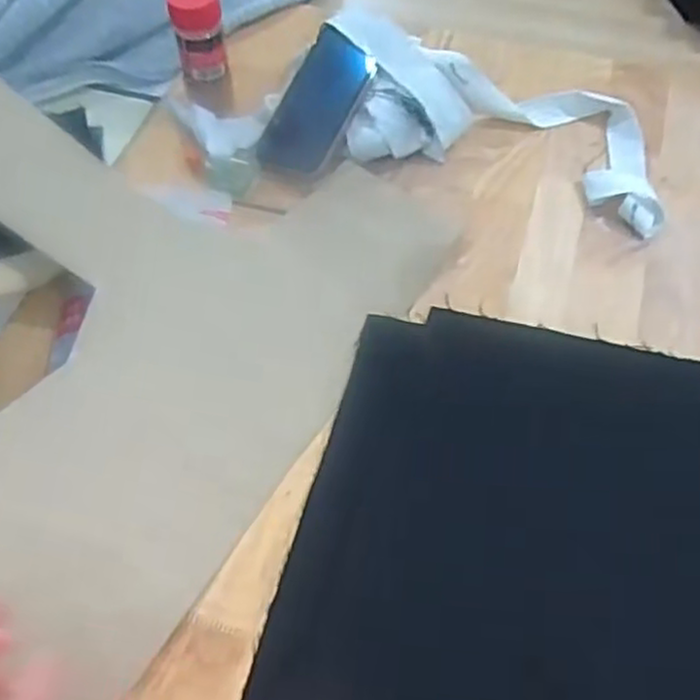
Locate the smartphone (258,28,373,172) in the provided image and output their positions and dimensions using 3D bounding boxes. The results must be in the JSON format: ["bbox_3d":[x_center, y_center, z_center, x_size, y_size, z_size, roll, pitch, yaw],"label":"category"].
[{"bbox_3d":[-0.028,-0.209,0.618,0.073,0.007,0.125,29,88,27],"label":"smartphone"}]

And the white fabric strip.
[{"bbox_3d":[0.119,-0.198,0.607,0.293,0.067,0.139,14,59,9],"label":"white fabric strip"}]

